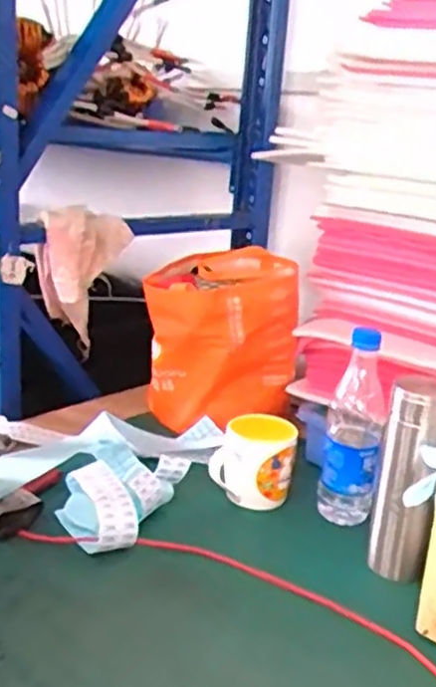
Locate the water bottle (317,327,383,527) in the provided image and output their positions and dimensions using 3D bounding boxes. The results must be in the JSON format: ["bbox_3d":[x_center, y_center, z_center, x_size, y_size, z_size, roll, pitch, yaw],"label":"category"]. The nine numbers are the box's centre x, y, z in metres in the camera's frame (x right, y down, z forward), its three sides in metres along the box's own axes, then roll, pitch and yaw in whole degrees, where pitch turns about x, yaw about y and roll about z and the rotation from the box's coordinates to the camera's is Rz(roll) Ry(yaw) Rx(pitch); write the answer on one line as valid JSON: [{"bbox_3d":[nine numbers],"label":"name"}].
[{"bbox_3d":[0.158,0.097,0.819,0.061,0.232,0.065,7,17,9],"label":"water bottle"}]

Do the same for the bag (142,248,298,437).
[{"bbox_3d":[0.008,-0.006,1.058,0.211,0.220,0.204,6,17,7],"label":"bag"}]

